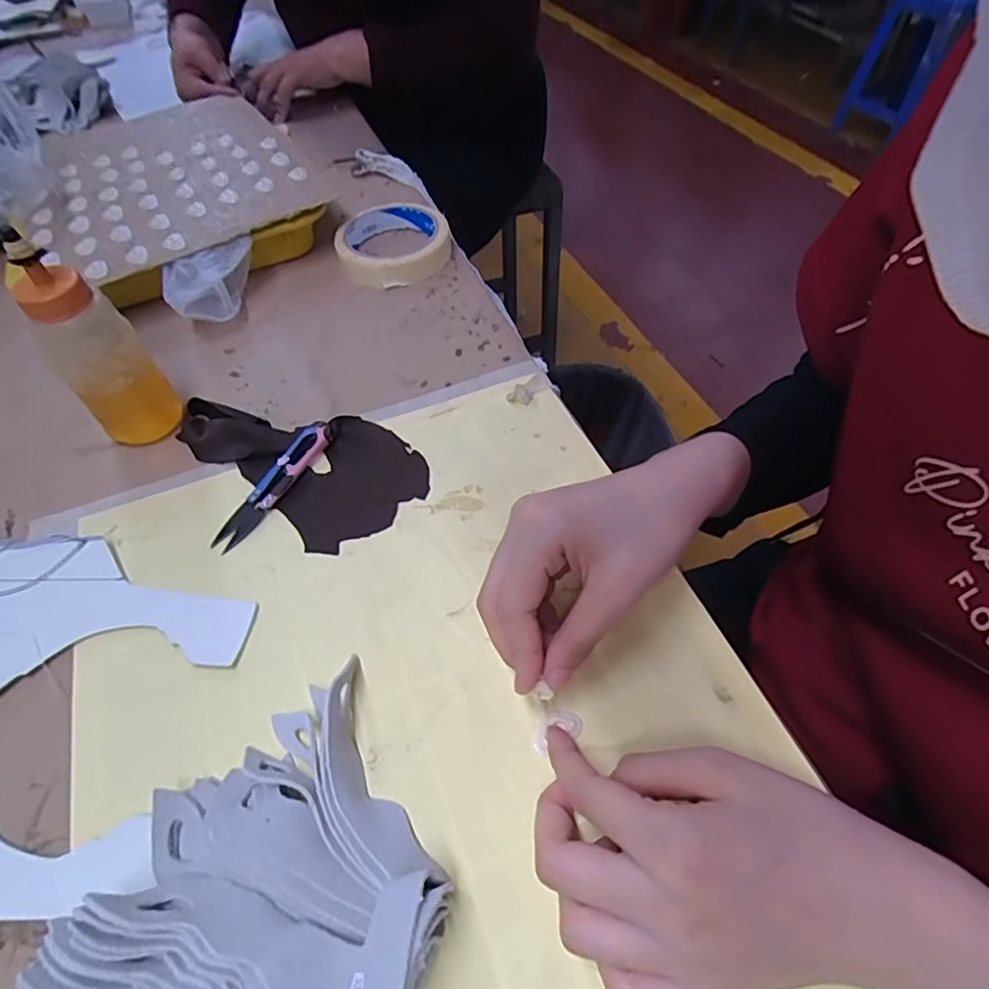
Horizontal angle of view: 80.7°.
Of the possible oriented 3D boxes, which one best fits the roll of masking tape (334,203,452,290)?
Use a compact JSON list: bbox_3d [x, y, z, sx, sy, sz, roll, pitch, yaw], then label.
[{"bbox_3d":[-0.089,-0.219,0.511,0.093,0.026,0.092,-1,54,2],"label":"roll of masking tape"}]

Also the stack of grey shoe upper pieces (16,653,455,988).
[{"bbox_3d":[-0.108,0.169,0.217,0.180,0.036,0.136,-30,58,-18],"label":"stack of grey shoe upper pieces"}]

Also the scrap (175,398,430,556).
[{"bbox_3d":[-0.123,-0.031,0.375,0.161,0.016,0.089,33,62,23],"label":"scrap"}]

